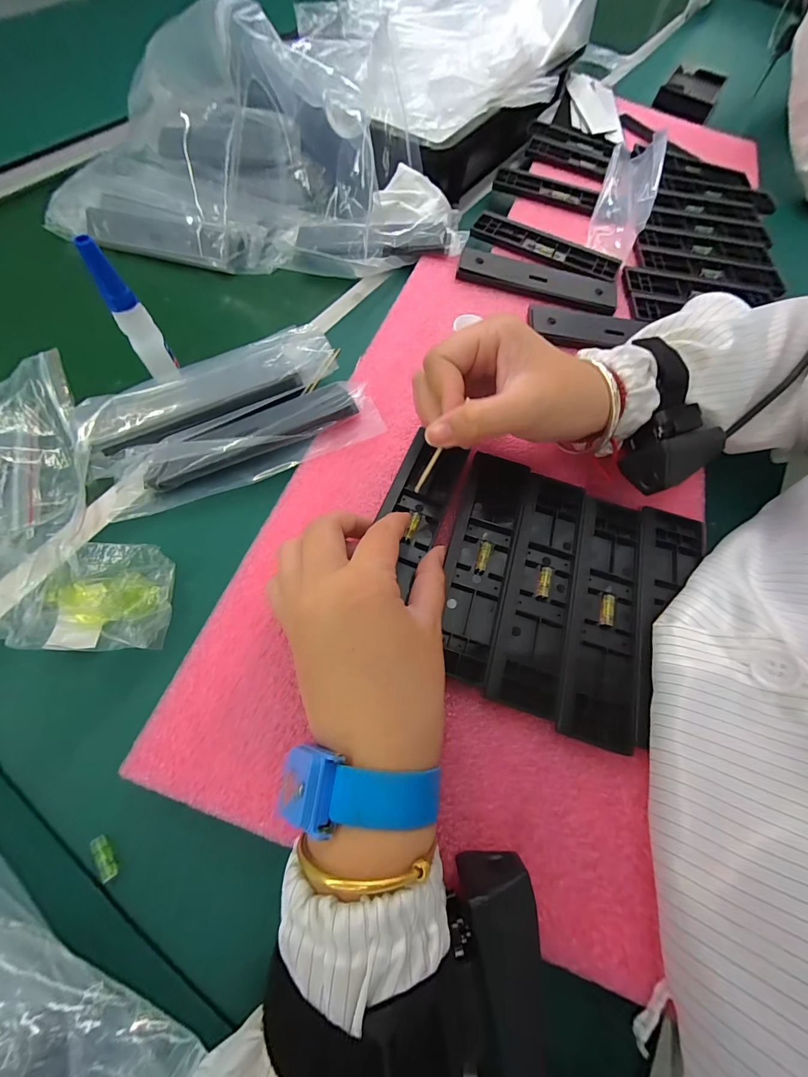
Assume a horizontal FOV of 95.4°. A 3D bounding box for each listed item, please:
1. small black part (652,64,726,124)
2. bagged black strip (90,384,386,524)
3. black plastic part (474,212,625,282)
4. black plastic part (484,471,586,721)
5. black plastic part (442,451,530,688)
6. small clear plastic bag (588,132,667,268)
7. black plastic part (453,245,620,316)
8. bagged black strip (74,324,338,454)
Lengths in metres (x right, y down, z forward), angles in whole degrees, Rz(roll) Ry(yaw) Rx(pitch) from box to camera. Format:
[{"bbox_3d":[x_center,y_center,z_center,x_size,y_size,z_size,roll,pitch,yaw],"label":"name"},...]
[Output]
[{"bbox_3d":[0.474,-0.742,0.611,0.086,0.007,0.203,28,68,8],"label":"small black part"},{"bbox_3d":[-0.118,-0.073,0.270,0.195,0.016,0.059,-20,68,-10],"label":"bagged black strip"},{"bbox_3d":[0.148,-0.306,0.386,0.156,0.009,0.046,21,67,7],"label":"black plastic part"},{"bbox_3d":[0.089,0.026,0.239,0.042,0.008,0.159,18,67,6],"label":"black plastic part"},{"bbox_3d":[0.051,0.009,0.245,0.042,0.007,0.160,17,66,6],"label":"black plastic part"},{"bbox_3d":[0.257,-0.408,0.420,0.051,0.040,0.234,20,67,7],"label":"small clear plastic bag"},{"bbox_3d":[0.133,-0.259,0.364,0.154,0.011,0.048,14,66,4],"label":"black plastic part"},{"bbox_3d":[-0.147,-0.116,0.285,0.190,0.019,0.052,-26,69,-13],"label":"bagged black strip"}]

